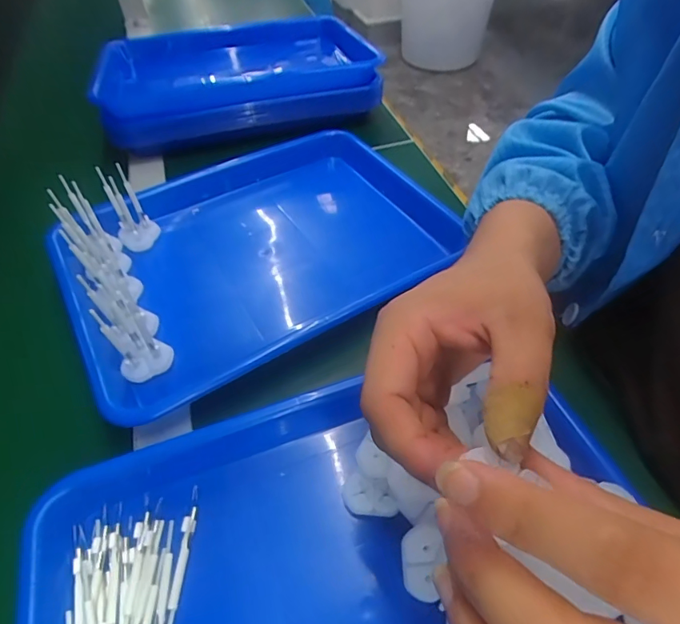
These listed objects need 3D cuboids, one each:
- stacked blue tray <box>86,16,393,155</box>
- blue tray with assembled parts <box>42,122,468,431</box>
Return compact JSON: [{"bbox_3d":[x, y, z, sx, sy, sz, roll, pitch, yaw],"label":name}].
[{"bbox_3d":[-0.126,-0.319,0.600,0.340,0.075,0.246,-14,51,-13],"label":"stacked blue tray"},{"bbox_3d":[-0.067,-0.078,0.412,0.352,0.067,0.247,-26,55,-22],"label":"blue tray with assembled parts"}]

